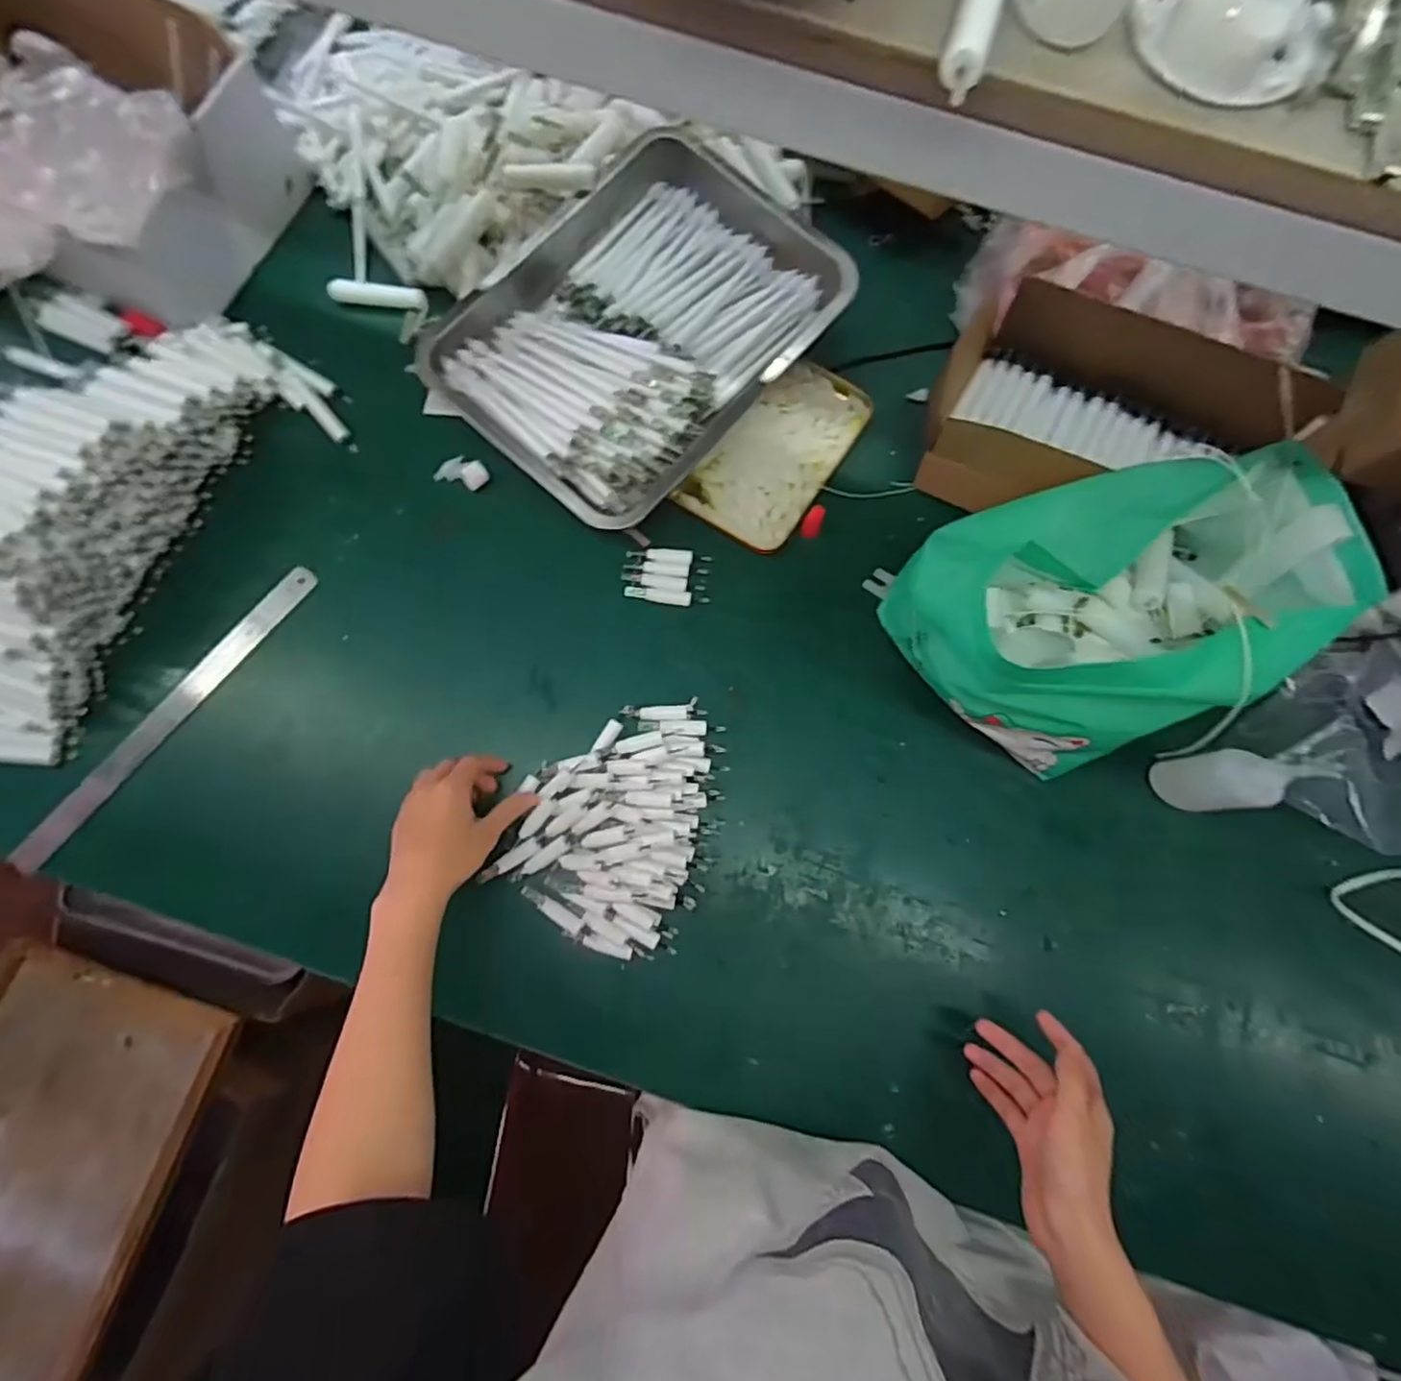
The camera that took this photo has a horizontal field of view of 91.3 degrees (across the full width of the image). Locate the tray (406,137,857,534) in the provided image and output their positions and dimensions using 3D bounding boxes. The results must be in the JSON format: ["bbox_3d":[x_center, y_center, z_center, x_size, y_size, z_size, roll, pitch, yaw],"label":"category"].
[{"bbox_3d":[-0.058,-0.337,0.647,0.271,0.058,0.349,42,81,7],"label":"tray"}]

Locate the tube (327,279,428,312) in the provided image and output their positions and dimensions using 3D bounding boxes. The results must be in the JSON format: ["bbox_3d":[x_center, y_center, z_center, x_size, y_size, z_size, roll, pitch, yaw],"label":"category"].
[{"bbox_3d":[-0.323,-0.396,0.683,0.096,0.015,0.023,9,78,1],"label":"tube"}]

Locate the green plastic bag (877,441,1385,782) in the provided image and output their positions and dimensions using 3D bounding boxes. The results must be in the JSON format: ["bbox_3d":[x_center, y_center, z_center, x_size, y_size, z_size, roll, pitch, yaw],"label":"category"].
[{"bbox_3d":[0.286,-0.047,0.517,0.222,0.225,0.195,-6,77,-4],"label":"green plastic bag"}]

